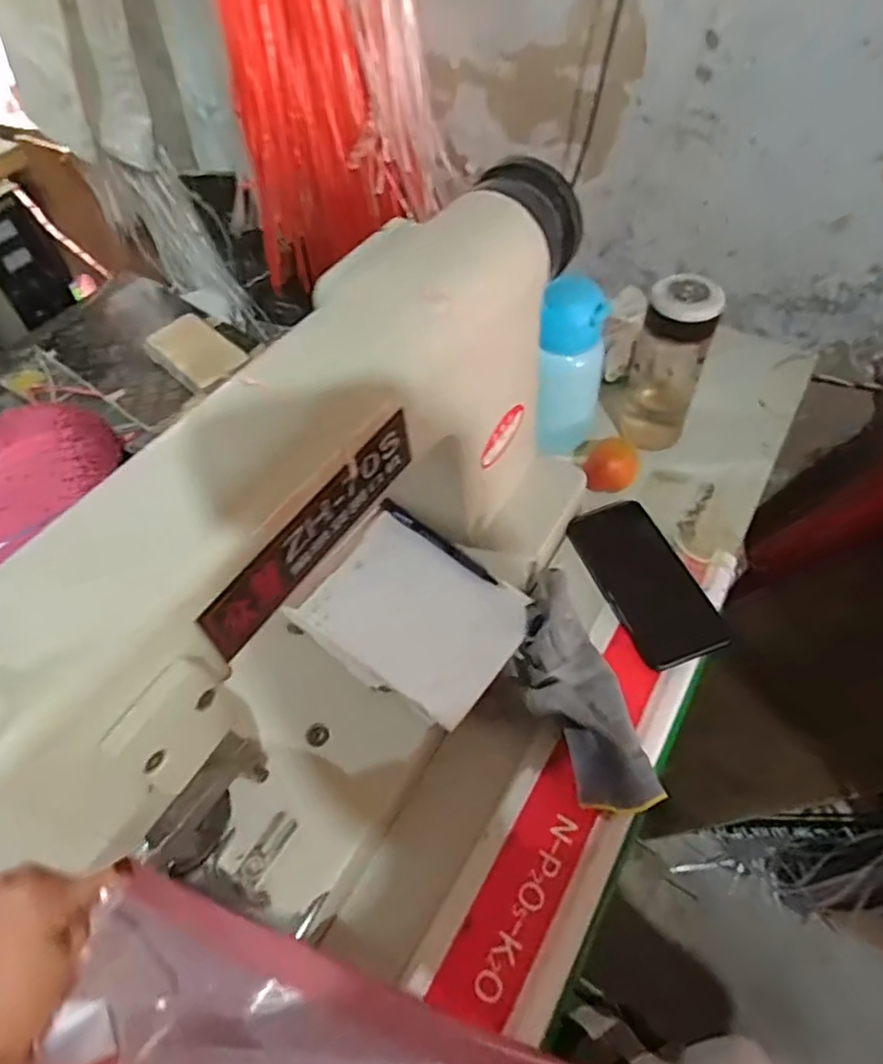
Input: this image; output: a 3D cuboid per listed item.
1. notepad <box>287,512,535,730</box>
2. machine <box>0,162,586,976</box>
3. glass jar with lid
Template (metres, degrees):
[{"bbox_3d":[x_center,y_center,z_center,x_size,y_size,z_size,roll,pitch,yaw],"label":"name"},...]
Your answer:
[{"bbox_3d":[-0.021,0.067,0.522,0.165,0.017,0.130,27,60,21],"label":"notepad"},{"bbox_3d":[-0.029,0.003,0.455,0.212,0.297,0.515,21,58,17],"label":"machine"},{"bbox_3d":[0.227,-0.164,0.640,0.070,0.172,0.069,13,56,13],"label":"glass jar with lid"}]

